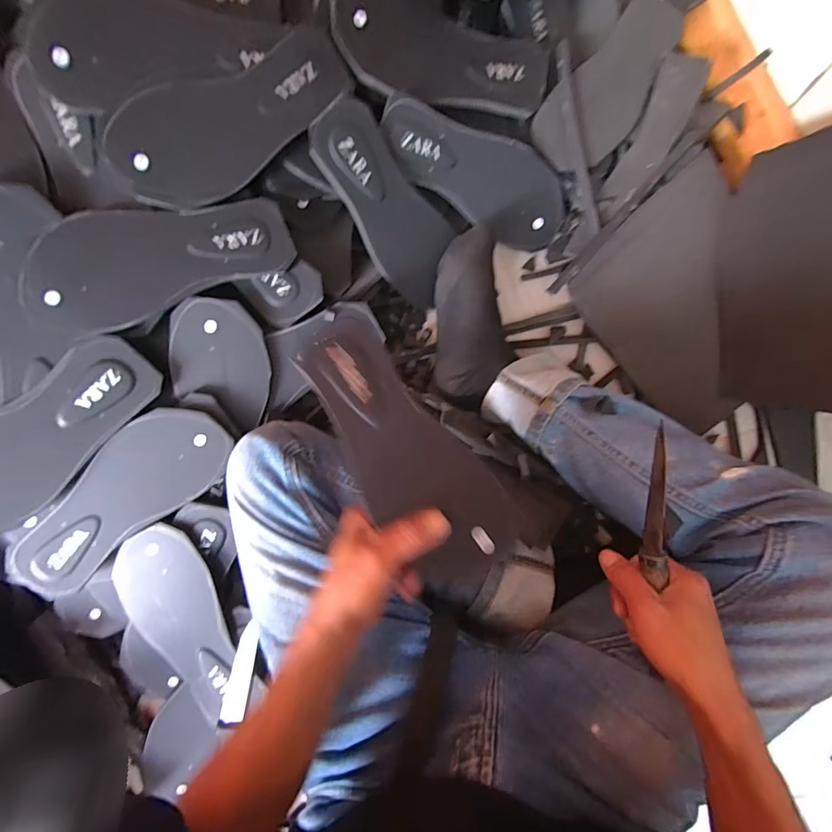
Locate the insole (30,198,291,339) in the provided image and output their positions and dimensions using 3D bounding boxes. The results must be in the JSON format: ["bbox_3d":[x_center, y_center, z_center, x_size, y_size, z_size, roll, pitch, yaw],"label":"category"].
[{"bbox_3d":[-0.255,-0.164,0.409,0.245,0.019,0.103,-26,104,-14],"label":"insole"}]

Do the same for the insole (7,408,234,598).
[{"bbox_3d":[-0.318,0.085,0.433,0.247,0.009,0.101,-38,106,-5],"label":"insole"}]

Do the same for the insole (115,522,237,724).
[{"bbox_3d":[-0.271,0.238,0.464,0.097,0.012,0.229,-17,98,2],"label":"insole"}]

